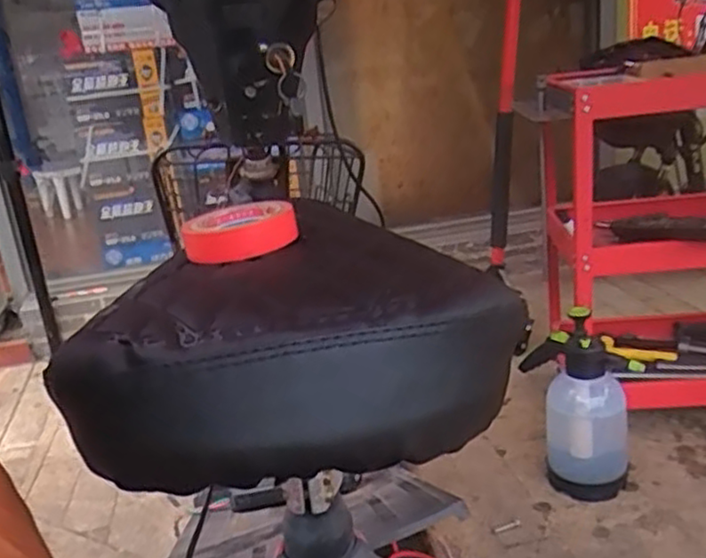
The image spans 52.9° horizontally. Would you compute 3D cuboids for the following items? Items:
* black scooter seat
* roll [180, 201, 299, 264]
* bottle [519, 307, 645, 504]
[{"bbox_3d":[-0.027,0.025,0.306,0.170,0.069,0.160,-5,18,2],"label":"black scooter seat"},{"bbox_3d":[-0.057,-0.024,0.354,0.055,0.018,0.048,-11,18,-15],"label":"roll"},{"bbox_3d":[0.420,0.238,1.310,0.134,0.307,0.159,-11,19,-15],"label":"bottle"}]

